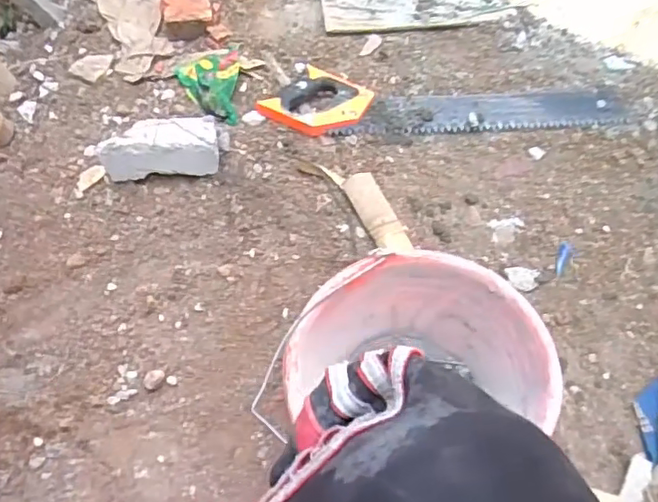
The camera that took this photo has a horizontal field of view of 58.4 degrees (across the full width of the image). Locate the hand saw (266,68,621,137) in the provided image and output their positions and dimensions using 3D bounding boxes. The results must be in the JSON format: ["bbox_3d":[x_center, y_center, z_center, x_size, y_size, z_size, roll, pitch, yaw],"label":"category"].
[{"bbox_3d":[0.178,-0.214,0.878,0.530,0.022,0.109,2,62,-1],"label":"hand saw"}]

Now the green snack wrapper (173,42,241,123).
[{"bbox_3d":[-0.175,-0.261,0.879,0.095,0.050,0.148,-12,63,-8],"label":"green snack wrapper"}]

